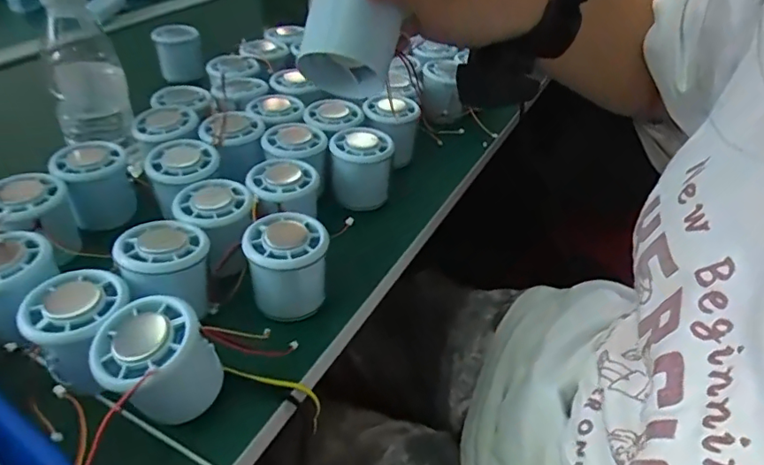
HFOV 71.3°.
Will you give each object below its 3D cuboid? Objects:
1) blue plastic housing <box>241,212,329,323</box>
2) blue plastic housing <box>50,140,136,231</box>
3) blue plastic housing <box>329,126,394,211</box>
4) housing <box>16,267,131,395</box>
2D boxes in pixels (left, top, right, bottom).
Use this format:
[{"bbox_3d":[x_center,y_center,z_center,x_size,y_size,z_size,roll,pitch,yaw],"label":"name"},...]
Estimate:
[{"bbox_3d":[-0.064,0.025,0.373,0.056,0.054,0.060,-14,40,-21],"label":"blue plastic housing"},{"bbox_3d":[-0.240,-0.041,0.448,0.052,0.059,0.061,-24,44,-30],"label":"blue plastic housing"},{"bbox_3d":[-0.019,-0.060,0.484,0.055,0.057,0.058,0,37,-3],"label":"blue plastic housing"},{"bbox_3d":[-0.180,0.059,0.323,0.056,0.052,0.056,2,37,-1],"label":"housing"}]

